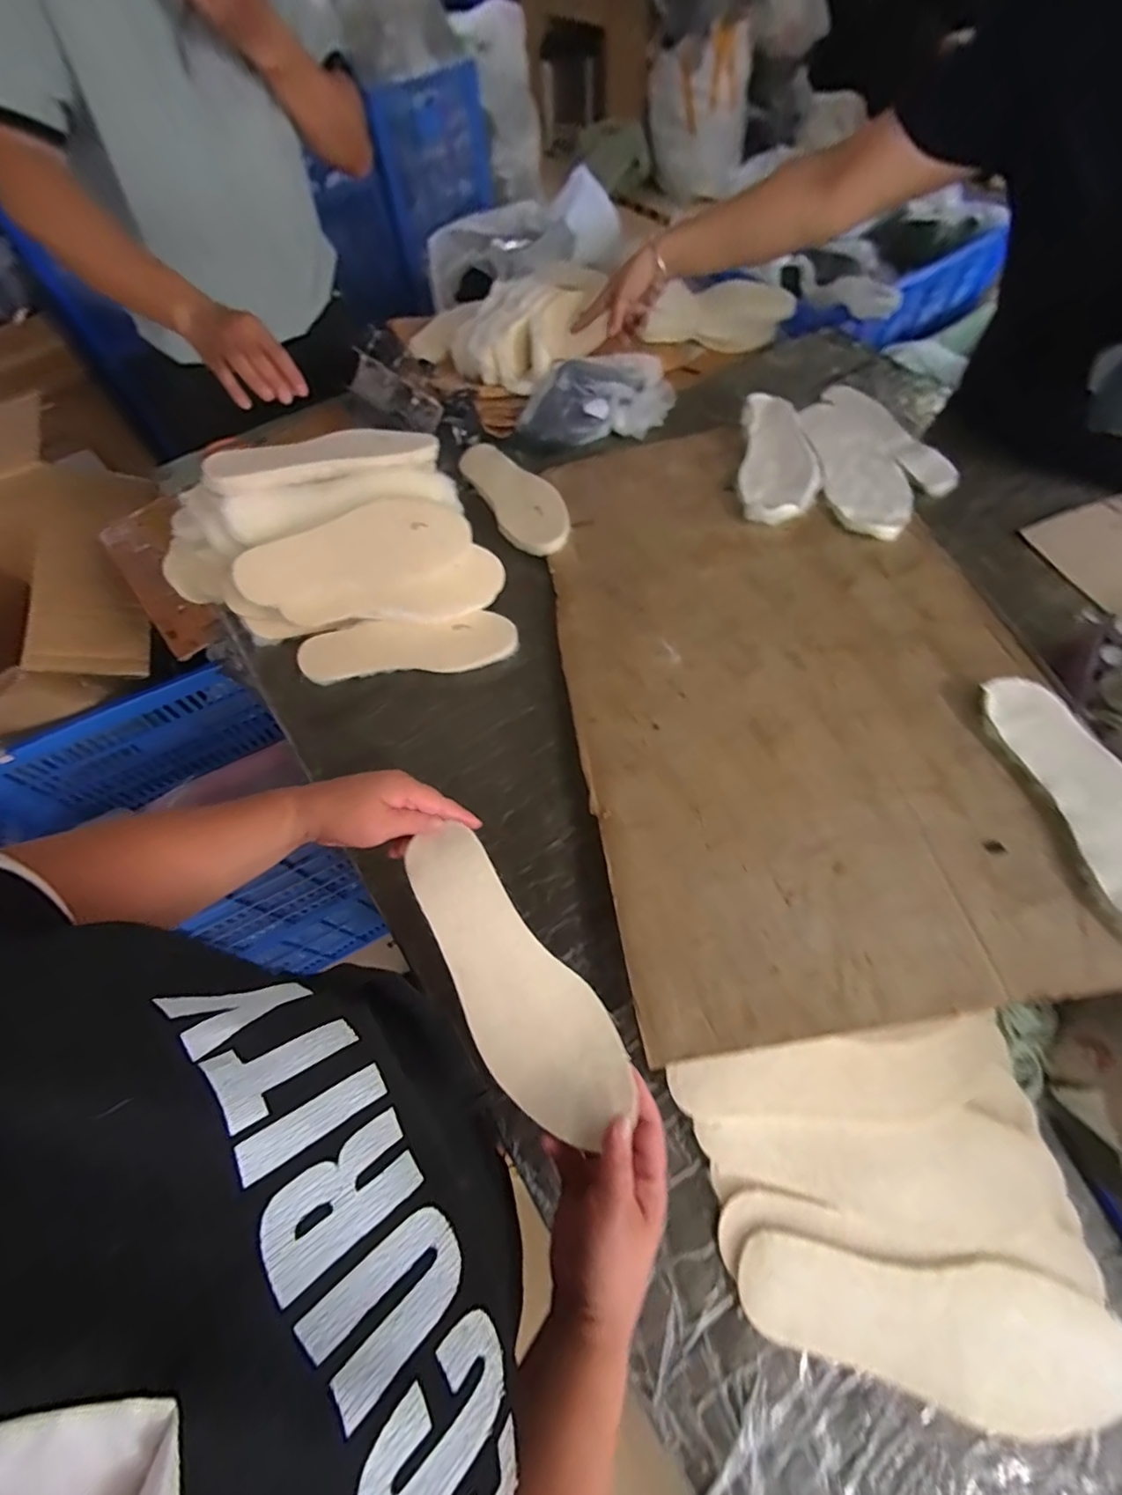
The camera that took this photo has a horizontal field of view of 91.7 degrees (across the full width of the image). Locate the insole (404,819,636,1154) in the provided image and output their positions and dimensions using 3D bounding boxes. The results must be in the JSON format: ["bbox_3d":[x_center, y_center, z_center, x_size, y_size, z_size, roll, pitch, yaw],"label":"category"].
[{"bbox_3d":[-0.043,0.180,0.433,0.090,0.021,0.253,-33,76,-13],"label":"insole"}]

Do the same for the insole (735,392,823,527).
[{"bbox_3d":[0.311,-0.421,0.789,0.109,0.035,0.269,9,62,8],"label":"insole"}]

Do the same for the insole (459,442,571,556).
[{"bbox_3d":[-0.078,-0.400,0.843,0.093,0.033,0.285,-27,63,-11],"label":"insole"}]

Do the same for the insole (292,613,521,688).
[{"bbox_3d":[-0.199,-0.133,0.721,0.274,0.008,0.076,-6,81,-4],"label":"insole"}]

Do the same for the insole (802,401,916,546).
[{"bbox_3d":[0.401,-0.384,0.746,0.084,0.031,0.270,-7,61,-1],"label":"insole"}]

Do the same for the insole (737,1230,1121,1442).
[{"bbox_3d":[0.276,0.434,0.404,0.271,0.011,0.088,5,62,6],"label":"insole"}]

